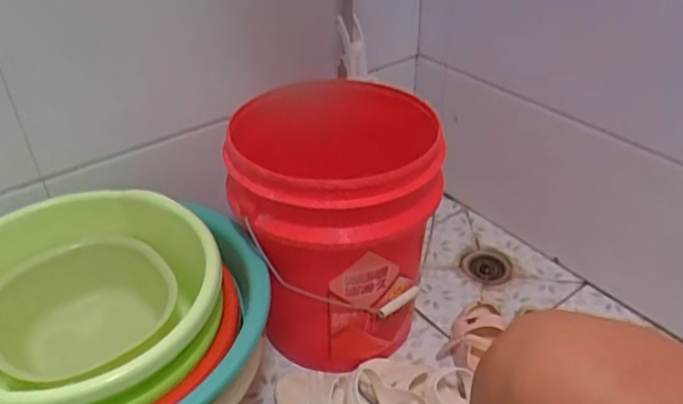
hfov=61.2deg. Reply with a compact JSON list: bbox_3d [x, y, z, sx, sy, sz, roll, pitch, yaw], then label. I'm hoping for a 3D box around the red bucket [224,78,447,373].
[{"bbox_3d":[-0.006,0.048,0.874,0.280,0.377,0.280,-1,37,1],"label":"red bucket"}]

